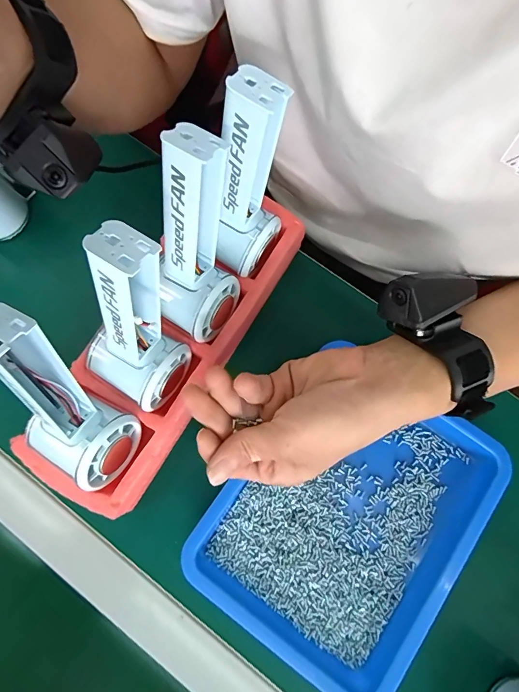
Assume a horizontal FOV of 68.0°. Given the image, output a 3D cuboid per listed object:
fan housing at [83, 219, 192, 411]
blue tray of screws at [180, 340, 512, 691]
[{"bbox_3d":[-0.084,-0.014,0.248,0.059,0.140,0.045,22,54,5],"label":"fan housing"},{"bbox_3d":[0.068,0.127,0.301,0.168,0.028,0.221,36,81,8],"label":"blue tray of screws"}]

